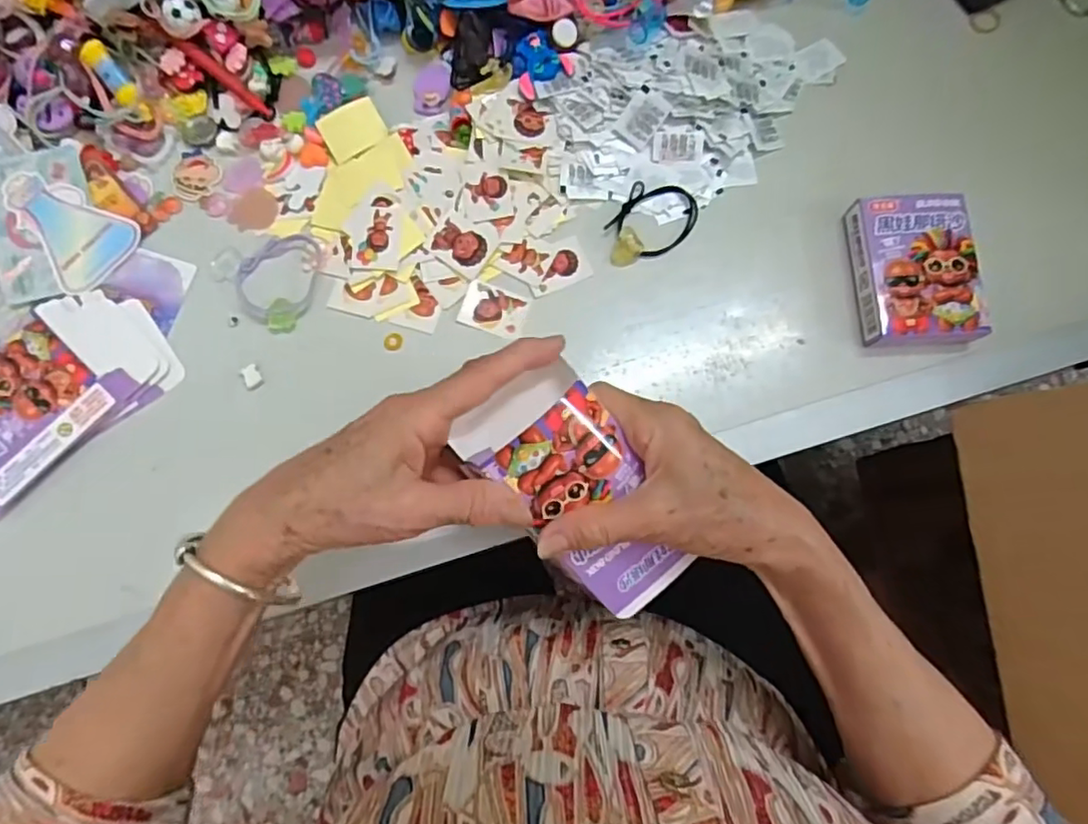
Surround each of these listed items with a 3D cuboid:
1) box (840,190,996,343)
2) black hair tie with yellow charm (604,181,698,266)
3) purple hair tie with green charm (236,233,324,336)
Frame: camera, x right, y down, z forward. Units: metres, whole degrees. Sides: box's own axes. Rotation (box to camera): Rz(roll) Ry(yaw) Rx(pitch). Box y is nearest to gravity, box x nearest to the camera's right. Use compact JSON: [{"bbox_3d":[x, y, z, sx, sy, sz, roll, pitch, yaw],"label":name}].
[{"bbox_3d":[0.227,-0.086,0.386,0.065,0.024,0.093,-4,78,-2],"label":"box"},{"bbox_3d":[0.067,-0.124,0.400,0.063,0.010,0.048,-18,79,-5],"label":"black hair tie with yellow charm"},{"bbox_3d":[-0.168,-0.082,0.392,0.050,0.006,0.062,10,80,2],"label":"purple hair tie with green charm"}]

